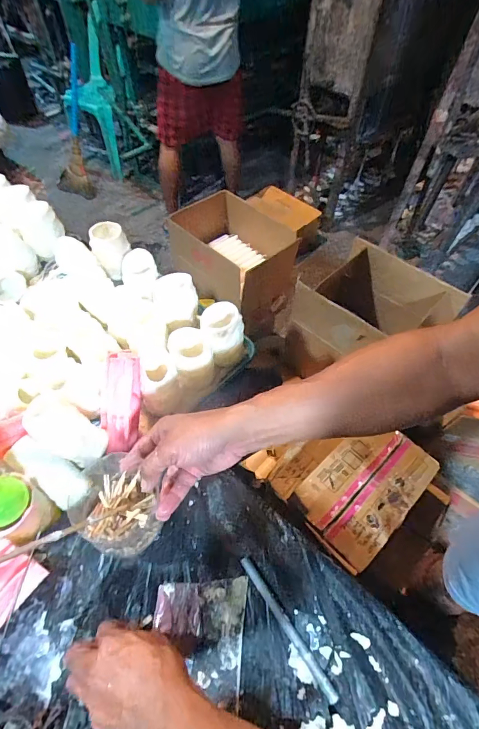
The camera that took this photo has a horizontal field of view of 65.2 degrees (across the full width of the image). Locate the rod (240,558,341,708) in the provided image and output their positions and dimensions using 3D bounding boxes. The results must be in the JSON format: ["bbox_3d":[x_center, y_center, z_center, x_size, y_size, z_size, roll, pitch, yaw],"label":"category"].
[{"bbox_3d":[0.054,0.299,0.431,0.011,0.012,0.163,-31,61,-19],"label":"rod"}]

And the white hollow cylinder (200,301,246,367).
[{"bbox_3d":[-0.026,-0.051,0.639,0.074,0.075,0.075,-7,56,-5],"label":"white hollow cylinder"}]

